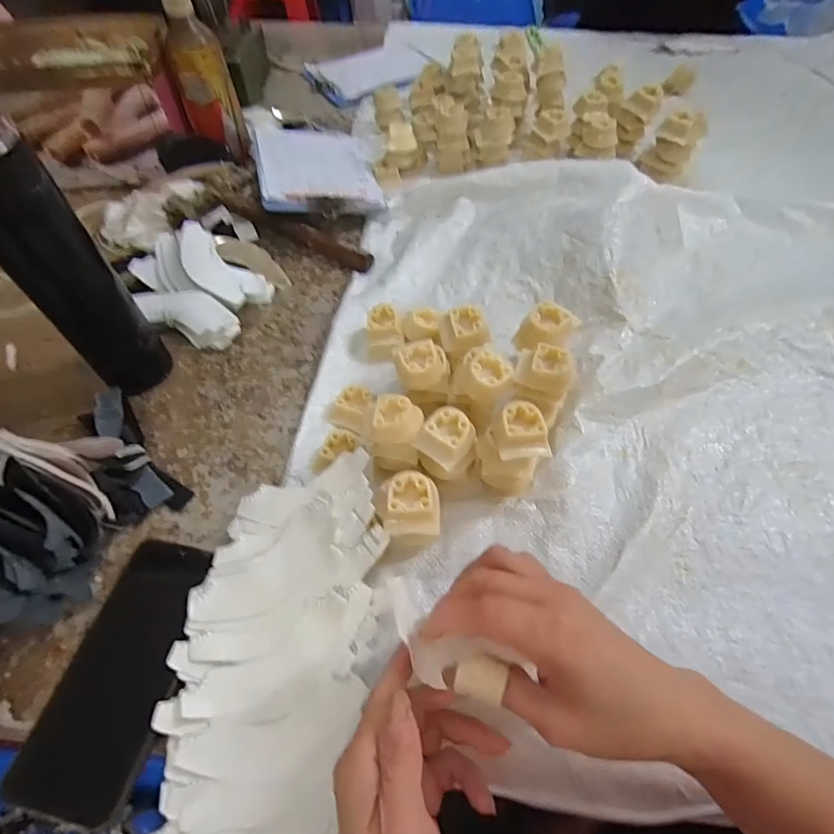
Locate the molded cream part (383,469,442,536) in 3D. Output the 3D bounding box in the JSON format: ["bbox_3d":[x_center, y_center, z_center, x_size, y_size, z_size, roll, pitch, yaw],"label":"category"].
[{"bbox_3d":[-0.002,0.062,0.333,0.037,0.021,0.042,4,57,5],"label":"molded cream part"}]

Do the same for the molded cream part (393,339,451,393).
[{"bbox_3d":[0.004,-0.044,0.410,0.047,0.027,0.038,-3,57,0],"label":"molded cream part"}]

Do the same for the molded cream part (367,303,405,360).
[{"bbox_3d":[-0.033,-0.086,0.468,0.033,0.028,0.040,-10,57,-4],"label":"molded cream part"}]

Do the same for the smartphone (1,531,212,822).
[{"bbox_3d":[-0.192,0.162,0.314,0.071,0.011,0.158,9,58,8],"label":"smartphone"}]

